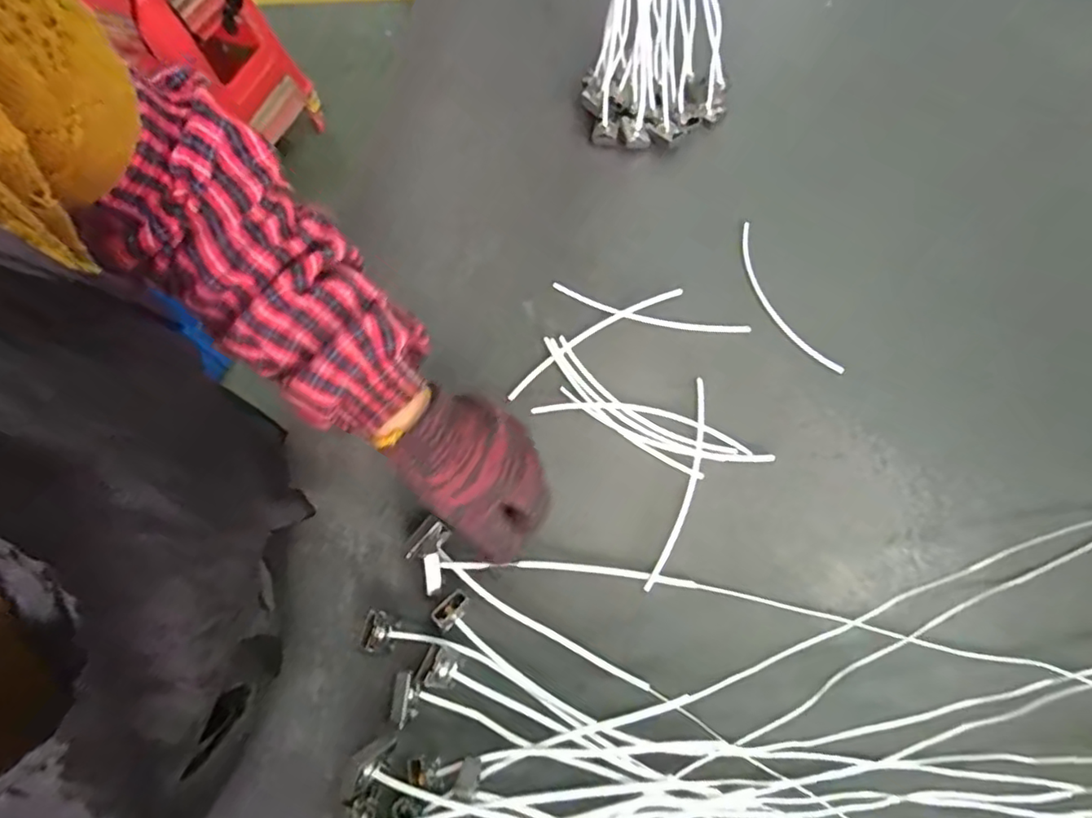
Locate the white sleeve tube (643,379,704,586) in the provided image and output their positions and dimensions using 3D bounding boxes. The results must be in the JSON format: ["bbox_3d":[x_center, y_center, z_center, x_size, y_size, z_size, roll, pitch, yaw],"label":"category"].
[{"bbox_3d":[0.111,0.056,0.471,0.019,0.009,0.183,16,68,11],"label":"white sleeve tube"}]

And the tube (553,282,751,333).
[{"bbox_3d":[0.092,-0.088,0.547,0.184,0.008,0.020,17,68,11],"label":"tube"}]

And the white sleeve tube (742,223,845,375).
[{"bbox_3d":[0.213,-0.103,0.542,0.030,0.007,0.178,-18,66,-4],"label":"white sleeve tube"}]

